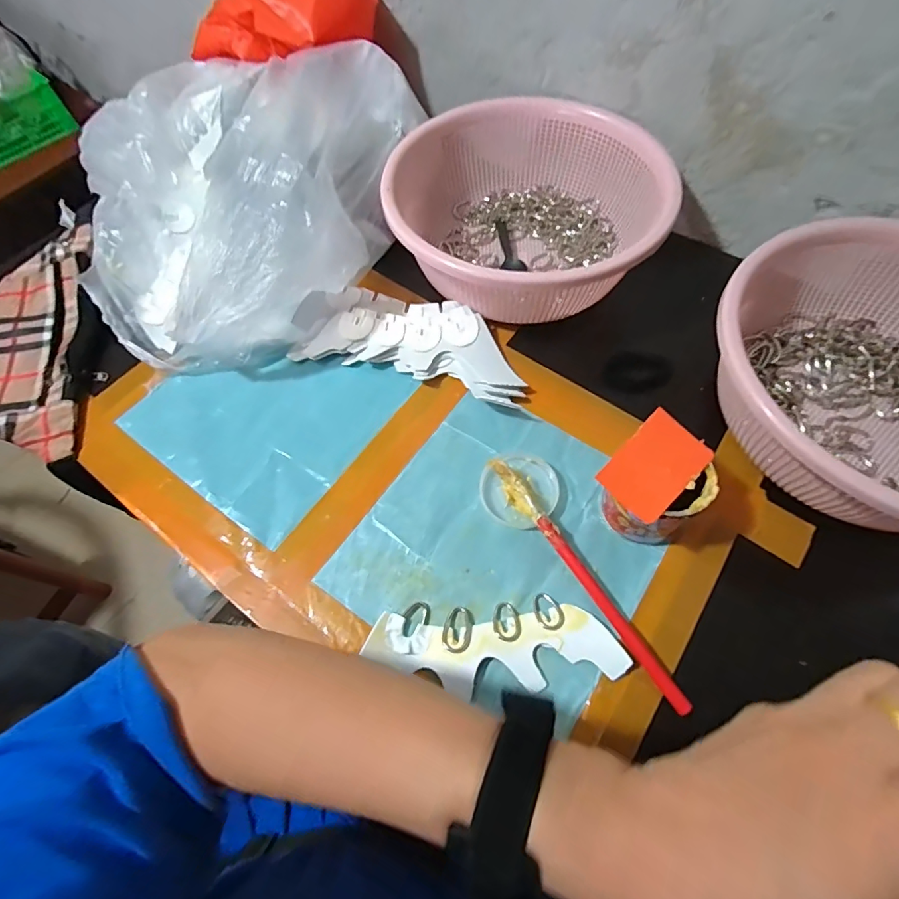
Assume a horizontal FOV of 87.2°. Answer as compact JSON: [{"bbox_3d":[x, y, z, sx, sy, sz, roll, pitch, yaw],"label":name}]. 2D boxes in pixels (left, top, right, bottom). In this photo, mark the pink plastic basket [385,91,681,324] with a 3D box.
[{"bbox_3d":[0.085,-0.253,0.497,0.274,0.113,0.252,22,65,14],"label":"pink plastic basket"}]

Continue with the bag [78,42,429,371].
[{"bbox_3d":[-0.237,-0.272,0.498,0.339,0.137,0.371,13,64,10],"label":"bag"}]

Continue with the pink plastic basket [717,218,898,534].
[{"bbox_3d":[0.357,-0.061,0.390,0.269,0.102,0.263,-1,62,2],"label":"pink plastic basket"}]

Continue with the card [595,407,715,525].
[{"bbox_3d":[0.149,0.011,0.340,0.051,0.006,0.081,41,71,21],"label":"card"}]

